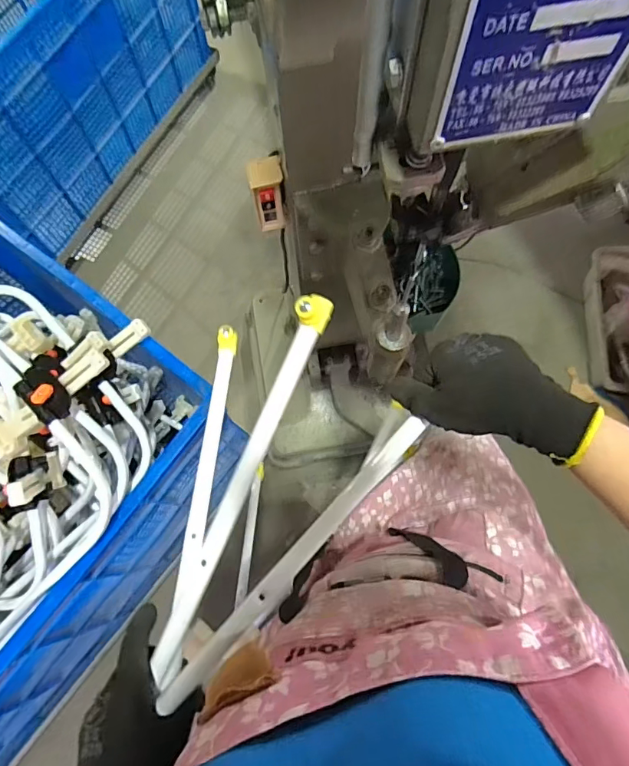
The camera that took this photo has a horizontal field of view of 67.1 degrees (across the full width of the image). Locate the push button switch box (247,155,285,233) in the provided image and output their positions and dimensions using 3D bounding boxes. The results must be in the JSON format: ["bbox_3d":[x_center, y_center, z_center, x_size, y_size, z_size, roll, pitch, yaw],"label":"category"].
[{"bbox_3d":[-0.069,-0.274,0.700,0.052,0.107,0.055,-7,72,-1],"label":"push button switch box"}]

